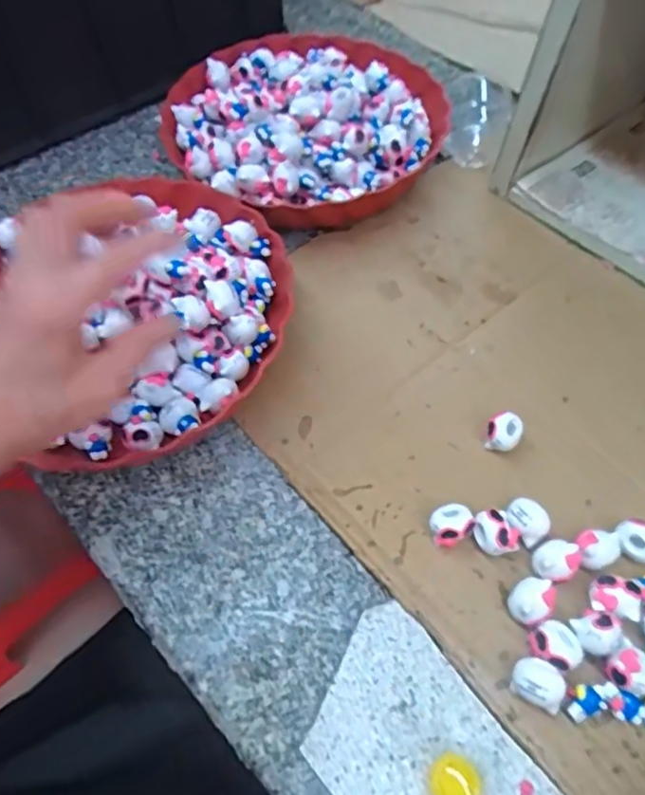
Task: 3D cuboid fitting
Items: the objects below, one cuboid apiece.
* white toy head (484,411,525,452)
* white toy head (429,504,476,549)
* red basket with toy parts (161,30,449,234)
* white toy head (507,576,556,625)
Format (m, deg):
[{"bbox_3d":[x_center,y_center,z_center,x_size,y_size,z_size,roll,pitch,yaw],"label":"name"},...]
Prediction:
[{"bbox_3d":[0.118,0.023,0.393,0.022,0.021,0.022,0,60,0],"label":"white toy head"},{"bbox_3d":[0.077,0.077,0.364,0.025,0.020,0.021,-31,64,-16],"label":"white toy head"},{"bbox_3d":[-0.008,-0.251,0.539,0.228,0.062,0.244,0,60,0],"label":"red basket with toy parts"},{"bbox_3d":[0.116,0.115,0.341,0.026,0.021,0.022,-28,63,-15],"label":"white toy head"}]

